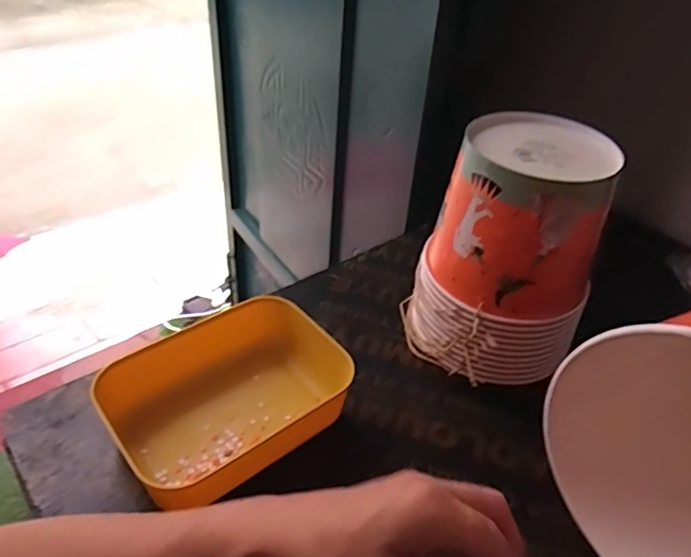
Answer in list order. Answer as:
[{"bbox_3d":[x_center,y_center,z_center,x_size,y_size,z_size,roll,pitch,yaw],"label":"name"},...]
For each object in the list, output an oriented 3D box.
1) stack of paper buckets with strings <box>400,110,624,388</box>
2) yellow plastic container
[{"bbox_3d":[0.148,-0.026,0.532,0.156,0.211,0.148,13,39,11],"label":"stack of paper buckets with strings"},{"bbox_3d":[-0.096,0.102,0.473,0.172,0.059,0.138,-26,47,-33],"label":"yellow plastic container"}]

